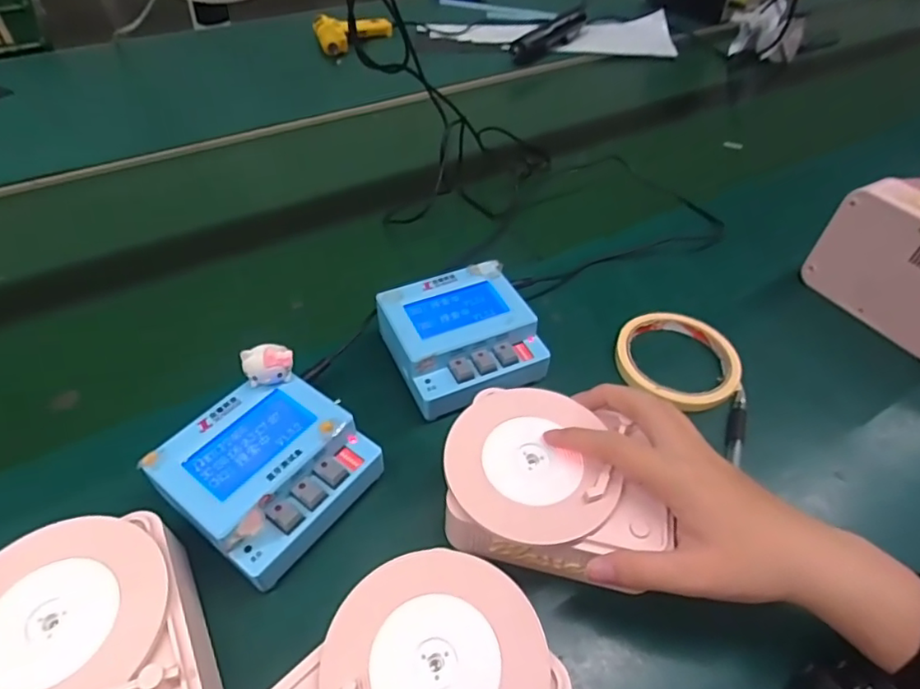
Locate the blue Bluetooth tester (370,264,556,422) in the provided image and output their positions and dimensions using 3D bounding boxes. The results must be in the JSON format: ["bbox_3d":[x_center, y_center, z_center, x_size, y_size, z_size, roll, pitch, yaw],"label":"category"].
[{"bbox_3d":[0.002,0.000,0.424,0.107,0.051,0.110,-15,48,-15],"label":"blue Bluetooth tester"}]

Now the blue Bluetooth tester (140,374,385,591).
[{"bbox_3d":[-0.117,0.078,0.344,0.097,0.047,0.107,32,53,26],"label":"blue Bluetooth tester"}]

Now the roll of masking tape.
[{"bbox_3d":[0.170,0.012,0.439,0.093,0.014,0.085,0,46,-1],"label":"roll of masking tape"}]

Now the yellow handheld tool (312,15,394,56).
[{"bbox_3d":[-0.176,-0.508,0.927,0.130,0.032,0.130,-4,46,-5],"label":"yellow handheld tool"}]

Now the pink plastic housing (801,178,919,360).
[{"bbox_3d":[0.369,-0.063,0.456,0.056,0.099,0.124,-21,50,-20],"label":"pink plastic housing"}]

